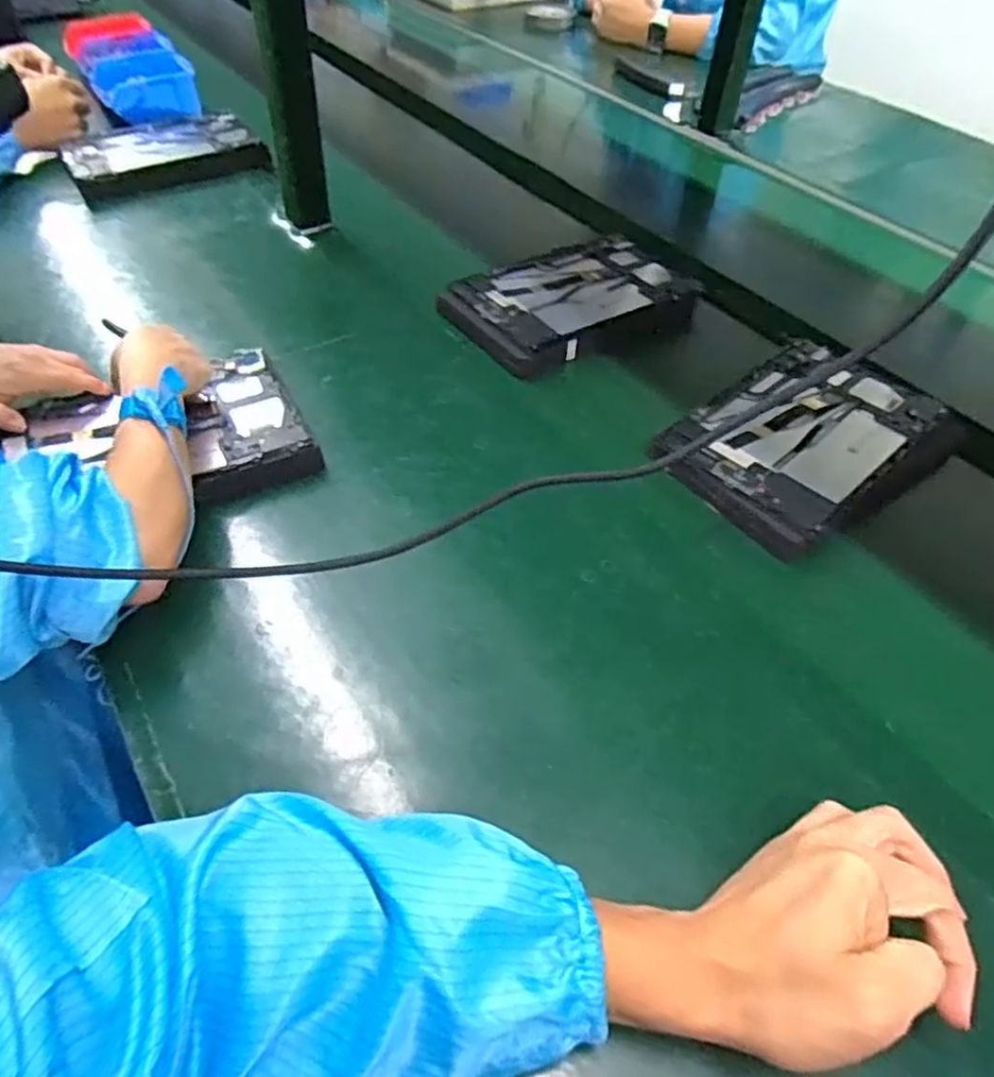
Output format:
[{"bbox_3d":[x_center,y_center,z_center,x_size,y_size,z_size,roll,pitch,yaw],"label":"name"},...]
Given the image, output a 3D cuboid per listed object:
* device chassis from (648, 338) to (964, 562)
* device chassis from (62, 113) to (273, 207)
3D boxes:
[{"bbox_3d":[0.273,-0.091,0.635,0.262,0.027,0.165,-29,55,-27],"label":"device chassis"},{"bbox_3d":[-0.471,-0.550,1.023,0.254,0.034,0.172,-21,52,-21],"label":"device chassis"}]

